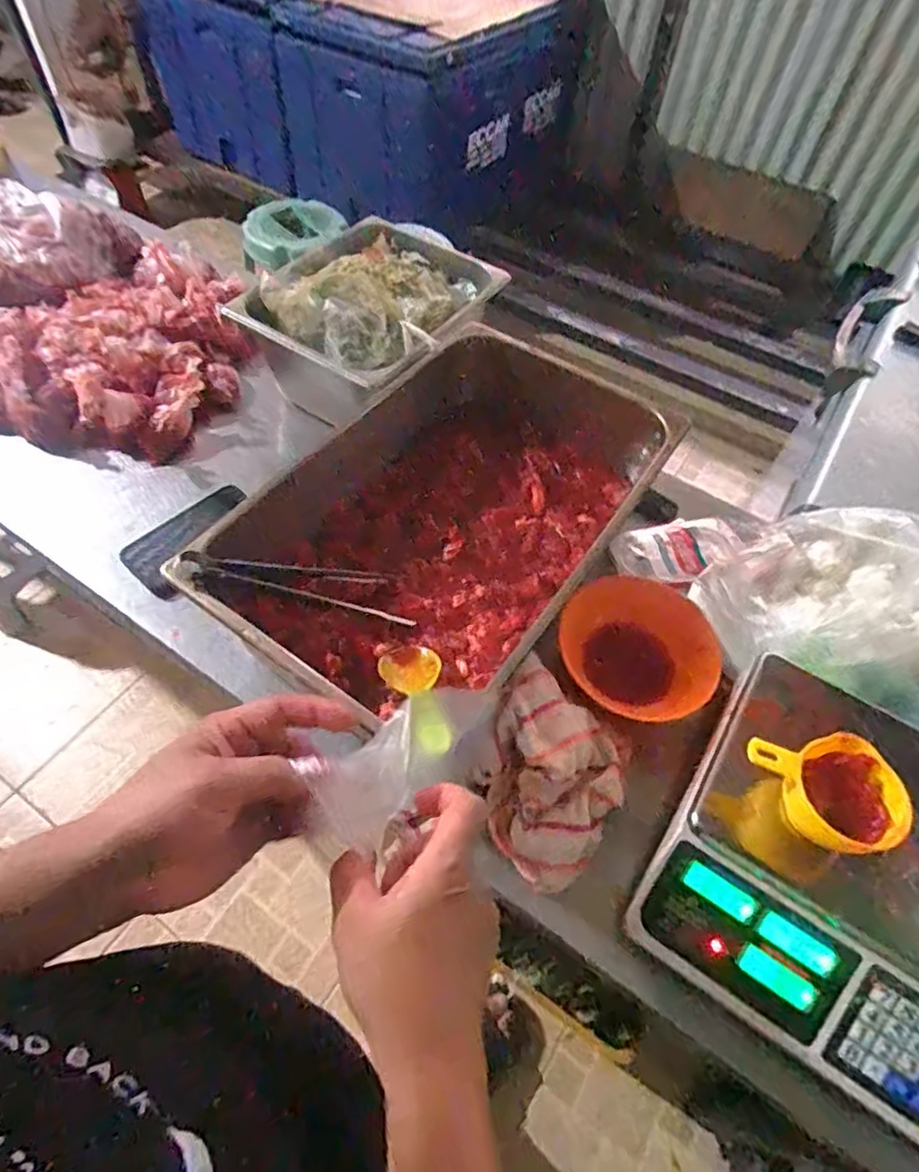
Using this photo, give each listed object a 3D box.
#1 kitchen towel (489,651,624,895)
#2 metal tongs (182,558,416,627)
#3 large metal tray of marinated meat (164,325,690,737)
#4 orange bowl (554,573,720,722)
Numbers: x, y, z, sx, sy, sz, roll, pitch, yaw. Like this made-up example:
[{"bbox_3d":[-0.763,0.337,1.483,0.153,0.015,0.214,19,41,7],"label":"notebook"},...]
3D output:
[{"bbox_3d":[0.089,0.171,0.580,0.138,0.094,0.172,28,59,14],"label":"kitchen towel"},{"bbox_3d":[-0.159,0.001,0.633,0.226,0.022,0.063,12,50,-33],"label":"metal tongs"},{"bbox_3d":[0.000,-0.058,0.687,0.292,0.116,0.492,32,60,16],"label":"large metal tray of marinated meat"},{"bbox_3d":[0.201,0.075,0.707,0.158,0.072,0.178,0,56,-4],"label":"orange bowl"}]

